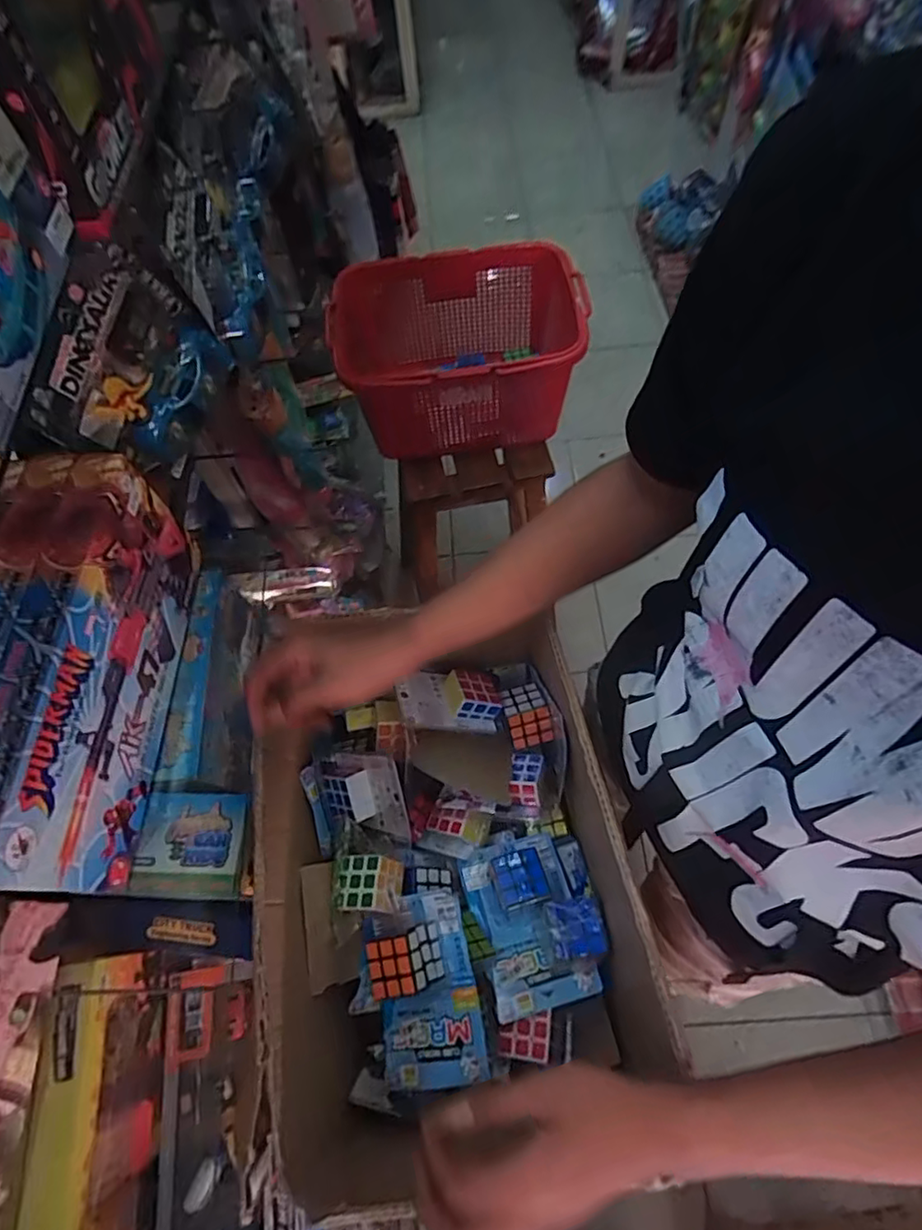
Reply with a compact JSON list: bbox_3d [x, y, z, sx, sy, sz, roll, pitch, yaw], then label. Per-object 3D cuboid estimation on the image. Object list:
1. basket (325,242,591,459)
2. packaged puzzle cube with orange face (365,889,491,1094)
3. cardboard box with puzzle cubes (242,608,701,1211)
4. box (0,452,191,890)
[{"bbox_3d":[0.002,-0.451,1.031,0.384,0.233,0.308,-3,64,2],"label":"basket"},{"bbox_3d":[-0.050,0.373,0.588,0.127,0.058,0.175,-22,70,19],"label":"packaged puzzle cube with orange face"},{"bbox_3d":[-0.015,0.249,0.615,0.312,0.212,0.426,-13,64,-3],"label":"cardboard box with puzzle cubes"},{"bbox_3d":[-0.395,0.056,0.611,0.104,0.178,0.392,-1,64,3],"label":"box"}]

